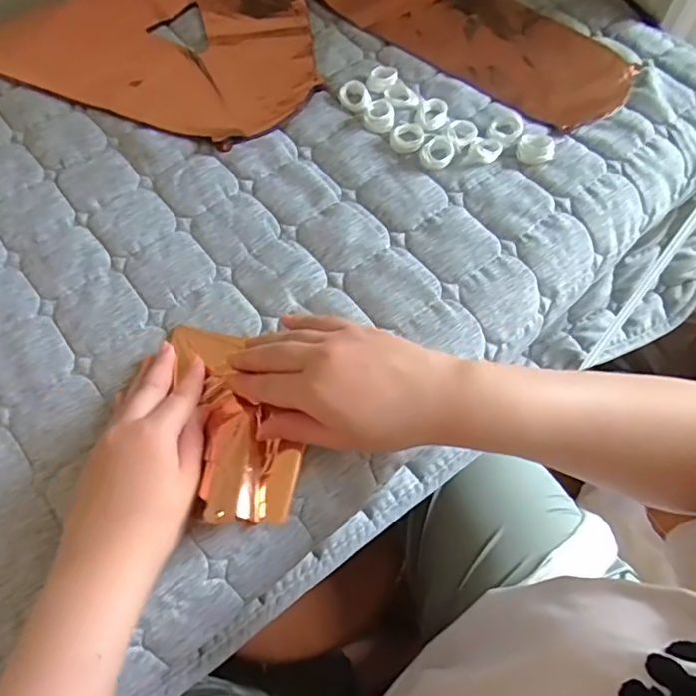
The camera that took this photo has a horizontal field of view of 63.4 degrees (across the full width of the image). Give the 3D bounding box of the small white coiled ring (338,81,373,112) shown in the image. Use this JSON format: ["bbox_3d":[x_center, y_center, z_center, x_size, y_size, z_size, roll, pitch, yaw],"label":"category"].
[{"bbox_3d":[0.006,-0.237,0.528,0.027,0.009,0.034,-17,66,-5],"label":"small white coiled ring"}]

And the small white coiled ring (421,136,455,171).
[{"bbox_3d":[0.079,-0.173,0.497,0.029,0.013,0.030,-1,66,2],"label":"small white coiled ring"}]

